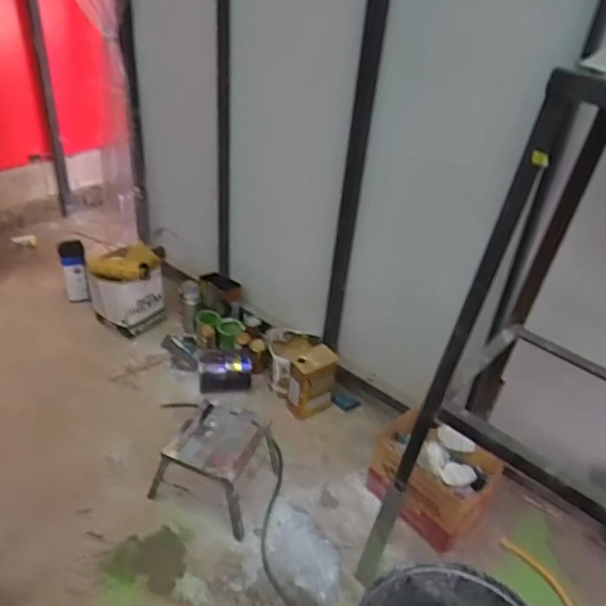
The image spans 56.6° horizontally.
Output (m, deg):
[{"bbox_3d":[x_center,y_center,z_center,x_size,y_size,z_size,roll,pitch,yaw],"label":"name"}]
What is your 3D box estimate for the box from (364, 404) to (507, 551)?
[{"bbox_3d":[0.413,0.559,1.824,0.360,0.237,0.249,32,42,32],"label":"box"}]

